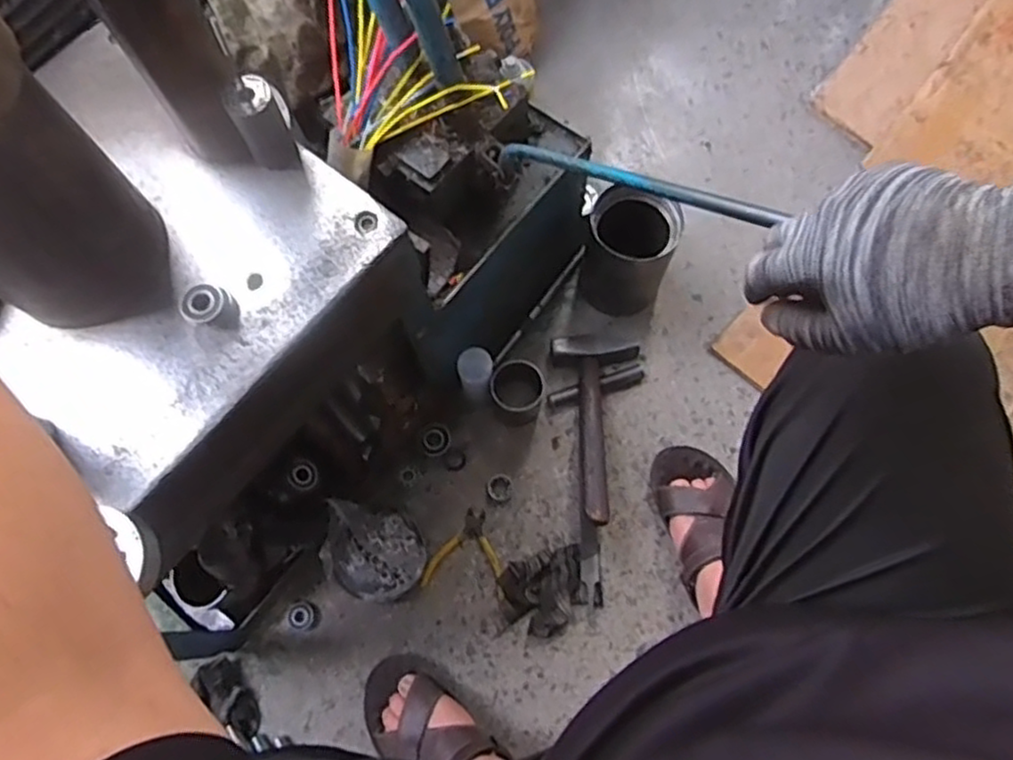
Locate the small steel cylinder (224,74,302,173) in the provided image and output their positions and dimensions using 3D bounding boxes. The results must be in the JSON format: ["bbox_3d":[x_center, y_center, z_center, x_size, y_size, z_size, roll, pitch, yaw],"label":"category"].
[{"bbox_3d":[-0.200,-0.208,0.569,0.037,0.079,0.040,-31,73,-9],"label":"small steel cylinder"}]

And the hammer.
[{"bbox_3d":[0.123,0.059,0.930,0.123,0.041,0.279,1,56,2],"label":"hammer"}]

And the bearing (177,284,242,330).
[{"bbox_3d":[-0.236,-0.059,0.552,0.036,0.027,0.031,-8,71,-1],"label":"bearing"}]

